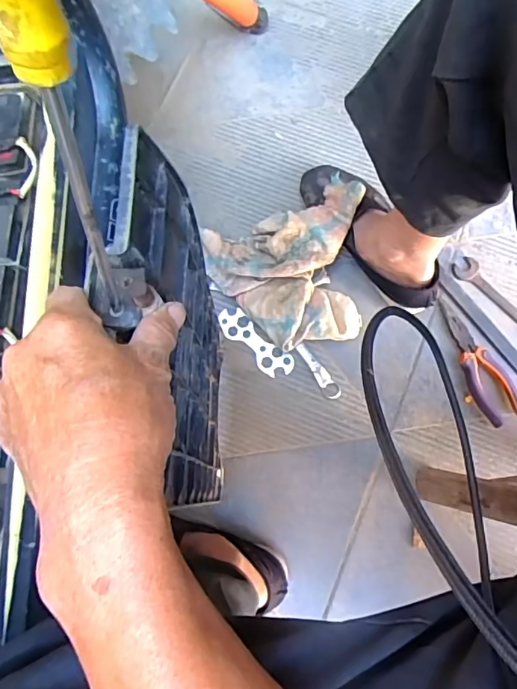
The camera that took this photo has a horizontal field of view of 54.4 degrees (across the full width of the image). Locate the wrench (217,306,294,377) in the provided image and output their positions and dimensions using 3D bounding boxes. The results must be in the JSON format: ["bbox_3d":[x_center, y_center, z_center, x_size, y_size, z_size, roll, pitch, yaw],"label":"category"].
[{"bbox_3d":[-0.006,-0.003,0.713,0.129,0.004,0.043,43,84,10],"label":"wrench"}]

